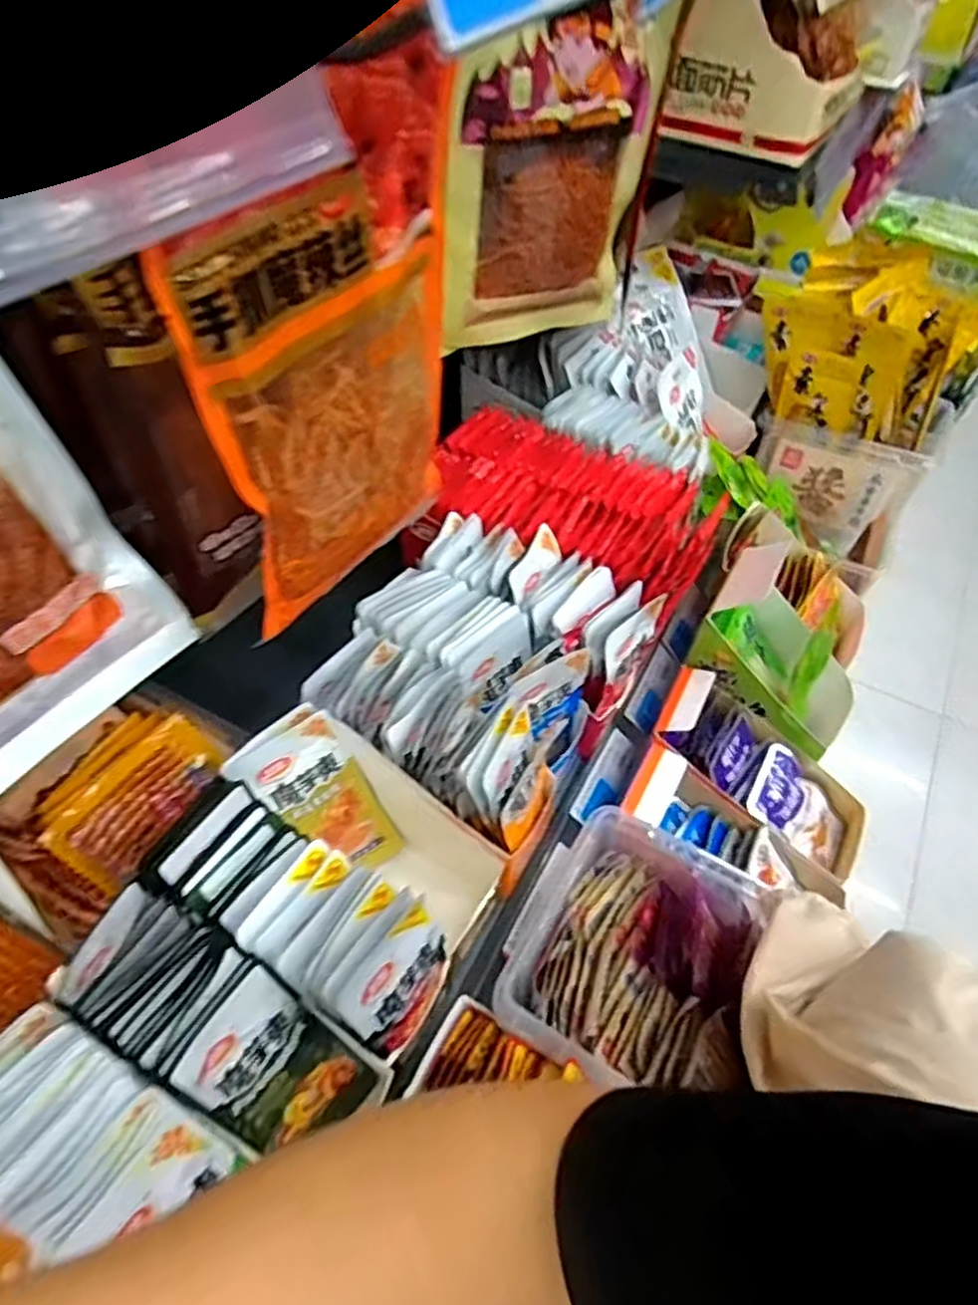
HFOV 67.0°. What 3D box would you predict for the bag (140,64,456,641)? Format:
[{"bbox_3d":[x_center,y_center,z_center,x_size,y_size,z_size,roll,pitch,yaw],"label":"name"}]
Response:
[{"bbox_3d":[-0.059,-0.109,0.320,0.019,0.168,0.148,32,57,20],"label":"bag"}]

